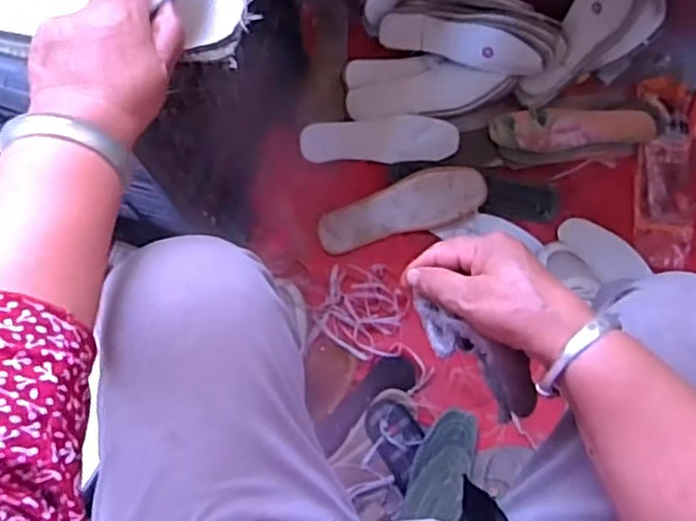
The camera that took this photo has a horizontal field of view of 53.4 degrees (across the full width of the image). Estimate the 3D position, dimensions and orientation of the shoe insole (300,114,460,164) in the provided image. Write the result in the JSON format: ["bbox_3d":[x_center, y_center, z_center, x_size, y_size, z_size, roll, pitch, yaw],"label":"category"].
[{"bbox_3d":[0.044,-0.163,0.942,0.208,0.006,0.061,-4,97,0],"label":"shoe insole"}]

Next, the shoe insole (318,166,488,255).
[{"bbox_3d":[0.072,-0.071,0.930,0.225,0.014,0.073,-16,91,2],"label":"shoe insole"}]

